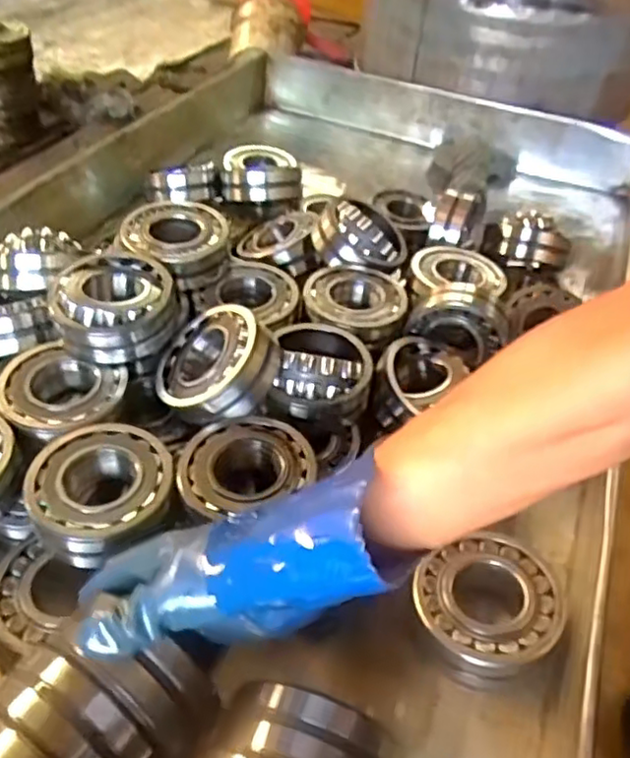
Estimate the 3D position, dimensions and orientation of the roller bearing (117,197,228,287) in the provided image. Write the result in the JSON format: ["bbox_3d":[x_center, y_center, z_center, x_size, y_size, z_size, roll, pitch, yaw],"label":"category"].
[{"bbox_3d":[-0.158,-0.155,0.732,0.120,0.045,0.117,8,44,3],"label":"roller bearing"}]

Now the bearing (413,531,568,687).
[{"bbox_3d":[0.137,0.184,0.523,0.110,0.055,0.114,3,44,-3],"label":"bearing"}]

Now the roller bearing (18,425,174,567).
[{"bbox_3d":[-0.177,0.091,0.532,0.112,0.034,0.116,3,44,-3],"label":"roller bearing"}]

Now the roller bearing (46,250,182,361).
[{"bbox_3d":[-0.199,-0.073,0.644,0.111,0.061,0.122,4,44,-2],"label":"roller bearing"}]

